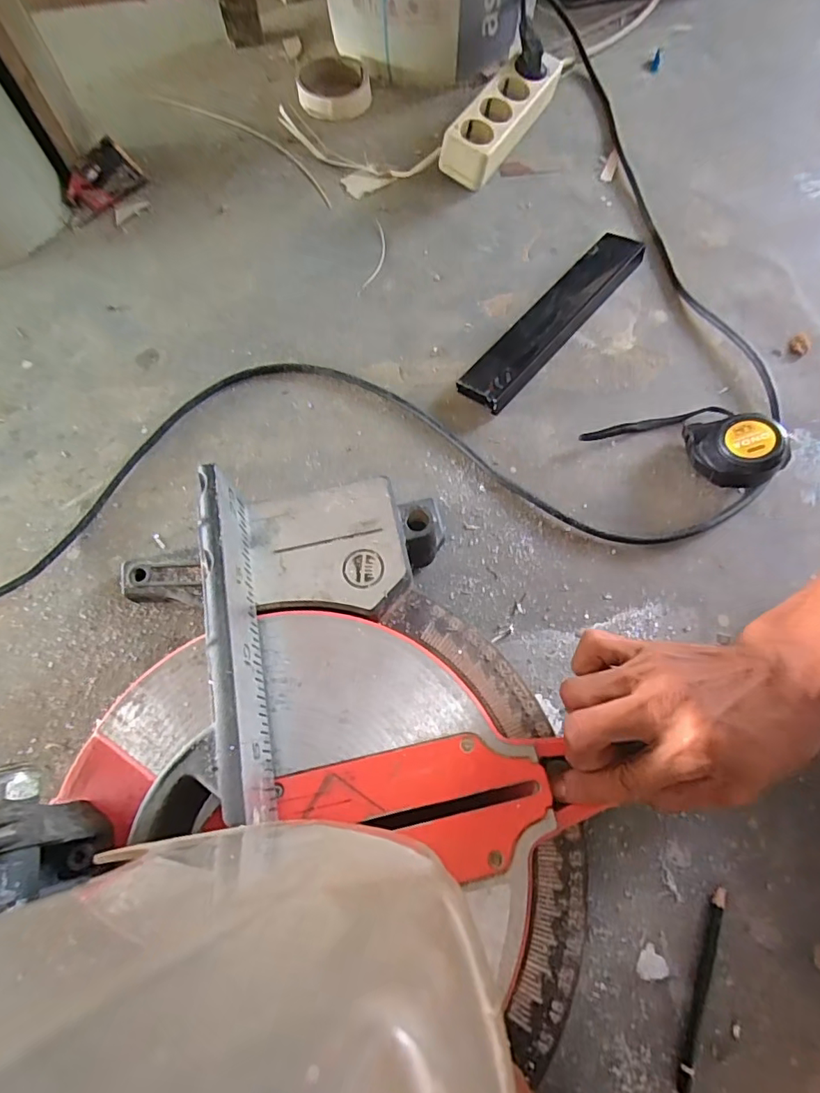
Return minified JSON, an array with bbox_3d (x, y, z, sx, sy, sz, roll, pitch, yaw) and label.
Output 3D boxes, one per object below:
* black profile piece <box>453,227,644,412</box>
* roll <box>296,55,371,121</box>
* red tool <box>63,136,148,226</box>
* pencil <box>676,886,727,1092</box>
[{"bbox_3d":[0.142,-0.228,0.509,0.054,0.020,0.252,39,74,15],"label":"black profile piece"},{"bbox_3d":[-0.095,-0.581,0.655,0.093,0.028,0.093,0,68,1],"label":"roll"},{"bbox_3d":[-0.351,-0.416,0.586,0.040,0.037,0.095,37,74,15],"label":"red tool"},{"bbox_3d":[0.179,0.267,0.316,0.009,0.005,0.109,23,70,10],"label":"pencil"}]

